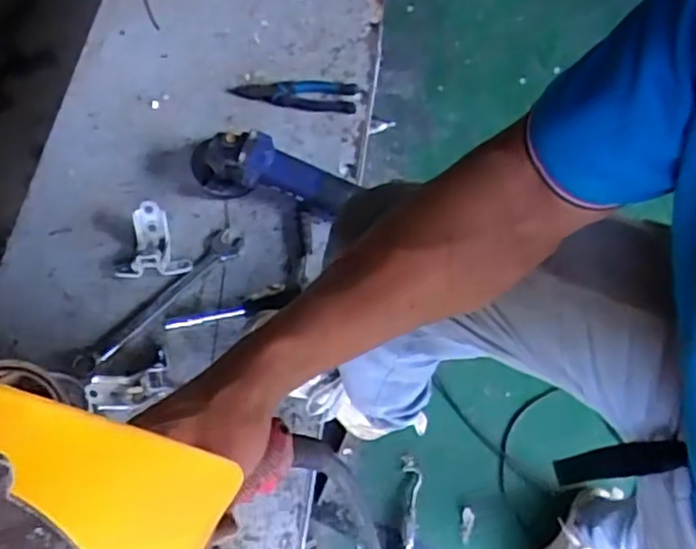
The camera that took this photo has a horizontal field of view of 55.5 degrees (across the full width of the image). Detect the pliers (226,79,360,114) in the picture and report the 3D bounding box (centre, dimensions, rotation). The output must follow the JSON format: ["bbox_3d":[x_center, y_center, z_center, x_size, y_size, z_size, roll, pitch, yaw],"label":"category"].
[{"bbox_3d":[-0.091,-0.299,1.081,0.204,0.024,0.060,7,67,3],"label":"pliers"}]

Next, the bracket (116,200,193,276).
[{"bbox_3d":[-0.280,-0.049,0.951,0.106,0.050,0.097,-1,67,-1],"label":"bracket"}]

